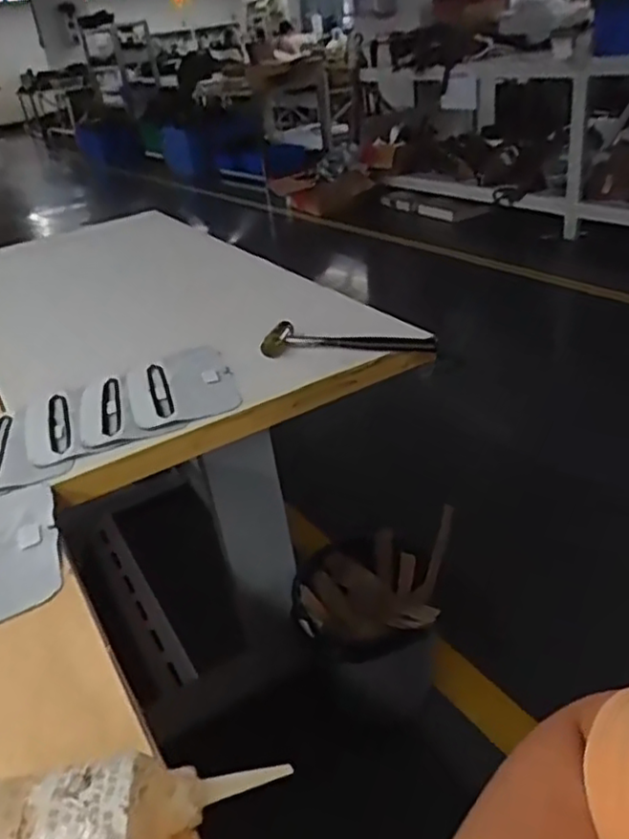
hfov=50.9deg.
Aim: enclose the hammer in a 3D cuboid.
[{"bbox_3d":[0.048,-0.118,0.933,0.242,0.030,0.067,-1,32,9],"label":"hammer"}]

